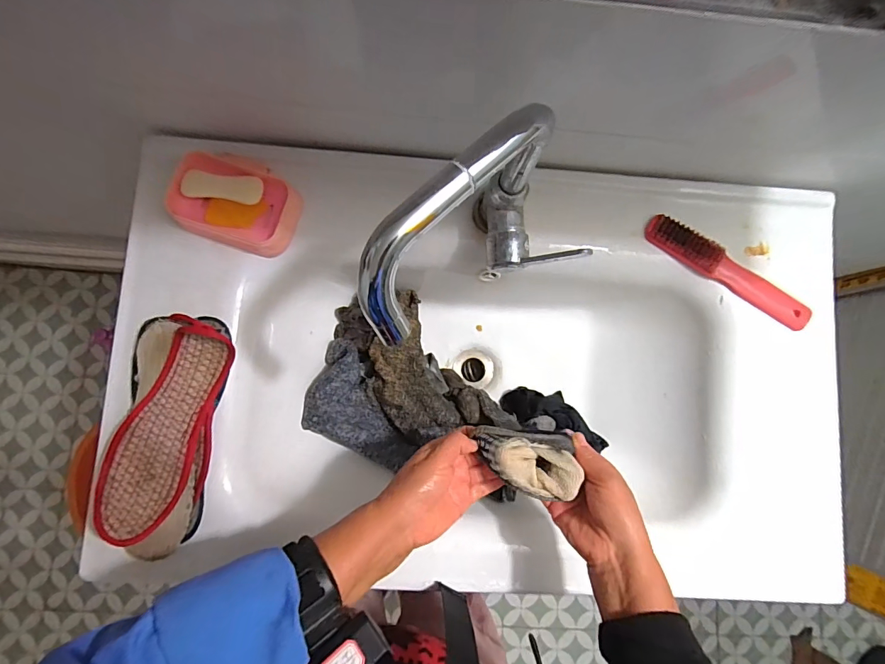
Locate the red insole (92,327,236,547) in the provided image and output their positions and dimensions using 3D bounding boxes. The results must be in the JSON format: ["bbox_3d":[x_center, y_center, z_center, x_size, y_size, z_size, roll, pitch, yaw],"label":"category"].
[{"bbox_3d":[-0.277,0.095,0.416,0.075,0.026,0.203,17,81,-1],"label":"red insole"}]

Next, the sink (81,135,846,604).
[{"bbox_3d":[0.045,0.048,0.523,0.790,0.171,0.449,4,81,-3],"label":"sink"}]

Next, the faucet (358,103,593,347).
[{"bbox_3d":[0.024,-0.075,0.346,0.204,0.178,0.101,-29,84,-7],"label":"faucet"}]

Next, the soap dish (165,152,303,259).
[{"bbox_3d":[-0.220,-0.139,0.453,0.123,0.030,0.087,19,81,-1],"label":"soap dish"}]

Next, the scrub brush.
[{"bbox_3d":[0.327,-0.068,0.485,0.208,0.021,0.037,32,81,2],"label":"scrub brush"}]

